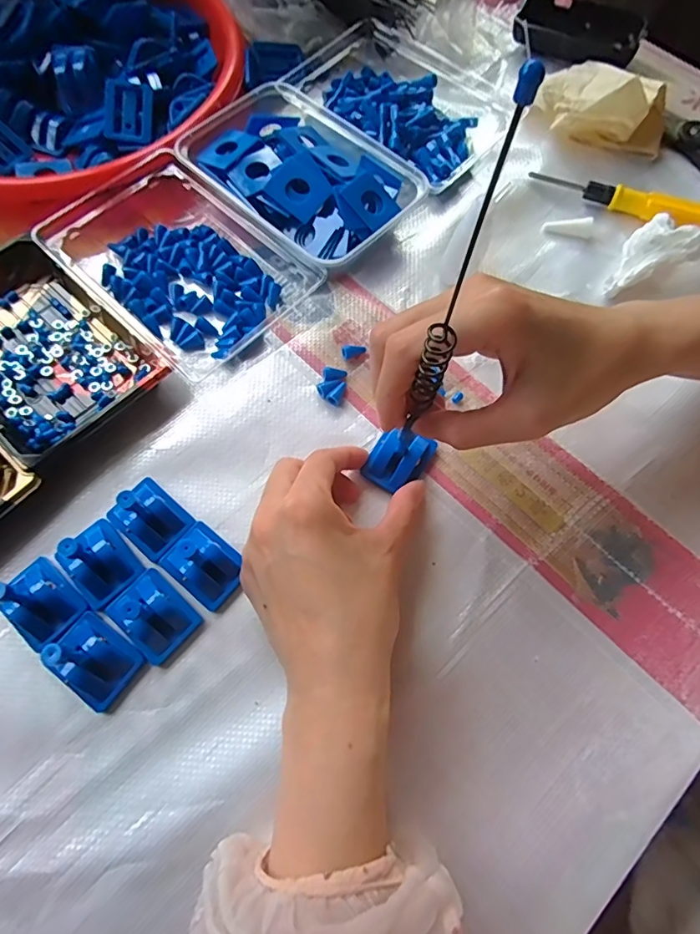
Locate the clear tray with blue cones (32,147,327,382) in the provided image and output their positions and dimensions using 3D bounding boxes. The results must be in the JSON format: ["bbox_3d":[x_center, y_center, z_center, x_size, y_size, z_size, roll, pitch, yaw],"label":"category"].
[{"bbox_3d":[-0.126,-0.150,0.355,0.173,0.033,0.113,40,74,13],"label":"clear tray with blue cones"}]

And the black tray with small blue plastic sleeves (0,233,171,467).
[{"bbox_3d":[-0.209,-0.082,0.330,0.169,0.027,0.104,40,74,13],"label":"black tray with small blue plastic sleeves"}]

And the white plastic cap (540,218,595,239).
[{"bbox_3d":[0.166,-0.183,0.383,0.036,0.013,0.008,11,69,4],"label":"white plastic cap"}]

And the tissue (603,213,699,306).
[{"bbox_3d":[0.231,-0.157,0.360,0.102,0.036,0.057,-9,69,-4],"label":"tissue"}]

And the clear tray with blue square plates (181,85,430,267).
[{"bbox_3d":[-0.037,-0.215,0.379,0.163,0.034,0.115,42,74,14],"label":"clear tray with blue square plates"}]

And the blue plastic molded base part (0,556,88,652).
[{"bbox_3d":[-0.172,0.070,0.266,0.046,0.043,0.035,42,74,14],"label":"blue plastic molded base part"}]

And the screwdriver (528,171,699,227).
[{"bbox_3d":[0.210,-0.206,0.389,0.140,0.019,0.018,19,70,7],"label":"screwdriver"}]

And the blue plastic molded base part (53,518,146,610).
[{"bbox_3d":[-0.143,0.048,0.274,0.033,0.042,0.043,-36,73,-13],"label":"blue plastic molded base part"}]

